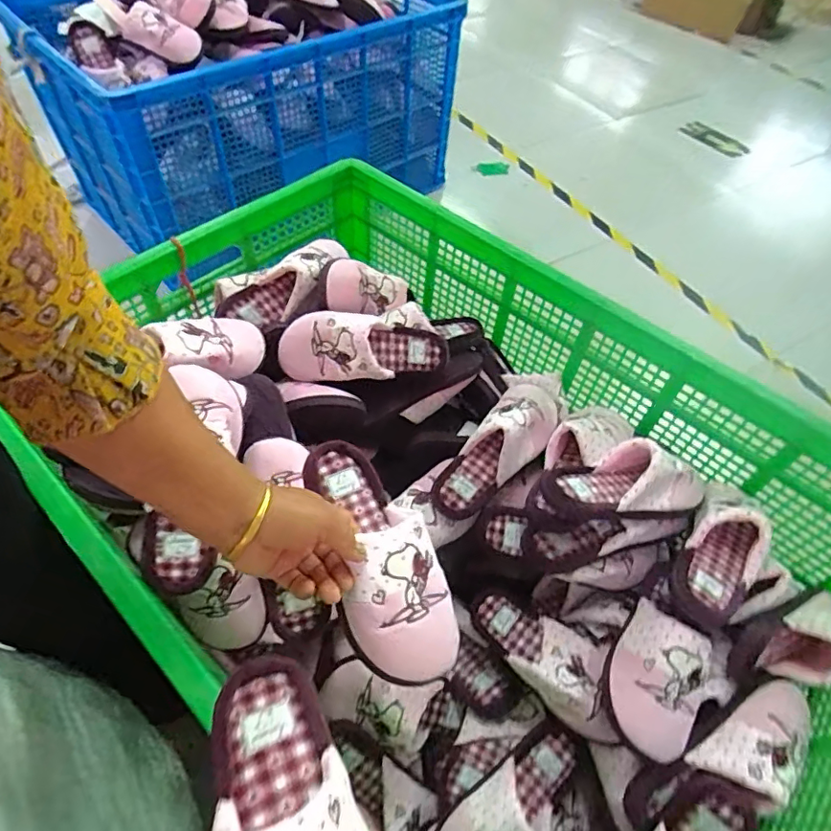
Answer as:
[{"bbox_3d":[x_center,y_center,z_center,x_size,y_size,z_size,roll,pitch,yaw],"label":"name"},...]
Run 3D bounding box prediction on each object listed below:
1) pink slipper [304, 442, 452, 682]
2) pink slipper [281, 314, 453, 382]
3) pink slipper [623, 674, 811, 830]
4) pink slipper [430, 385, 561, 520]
[{"bbox_3d":[-0.034,0.126,0.511,0.103,0.062,0.239,-17,64,-16],"label":"pink slipper"},{"bbox_3d":[-0.073,-0.100,0.774,0.247,0.065,0.100,0,91,-8],"label":"pink slipper"},{"bbox_3d":[0.346,0.386,0.587,0.240,0.063,0.108,-40,64,-11],"label":"pink slipper"},{"bbox_3d":[0.122,0.039,0.778,0.096,0.087,0.261,39,80,22],"label":"pink slipper"}]

